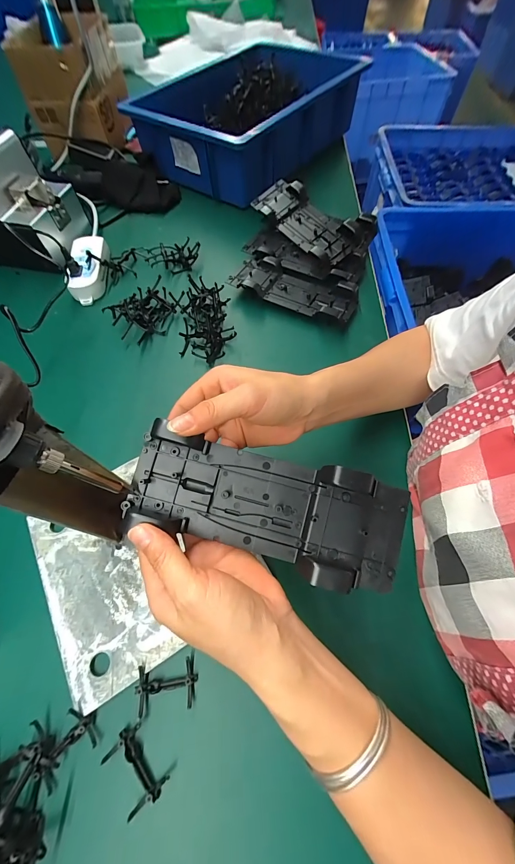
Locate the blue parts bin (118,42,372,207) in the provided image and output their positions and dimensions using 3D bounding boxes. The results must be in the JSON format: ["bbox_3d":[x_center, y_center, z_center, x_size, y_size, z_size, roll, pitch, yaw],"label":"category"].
[{"bbox_3d":[-0.002,-0.684,0.668,0.324,0.123,0.466,35,68,18],"label":"blue parts bin"}]

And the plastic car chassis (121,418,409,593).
[{"bbox_3d":[0.005,0.052,0.215,0.189,0.027,0.074,14,84,4],"label":"plastic car chassis"}]

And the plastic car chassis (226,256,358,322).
[{"bbox_3d":[0.055,-0.220,0.465,0.189,0.023,0.078,24,66,14],"label":"plastic car chassis"}]

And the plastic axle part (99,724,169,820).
[{"bbox_3d":[-0.096,0.262,0.240,0.031,0.007,0.050,-30,65,-31],"label":"plastic axle part"}]

